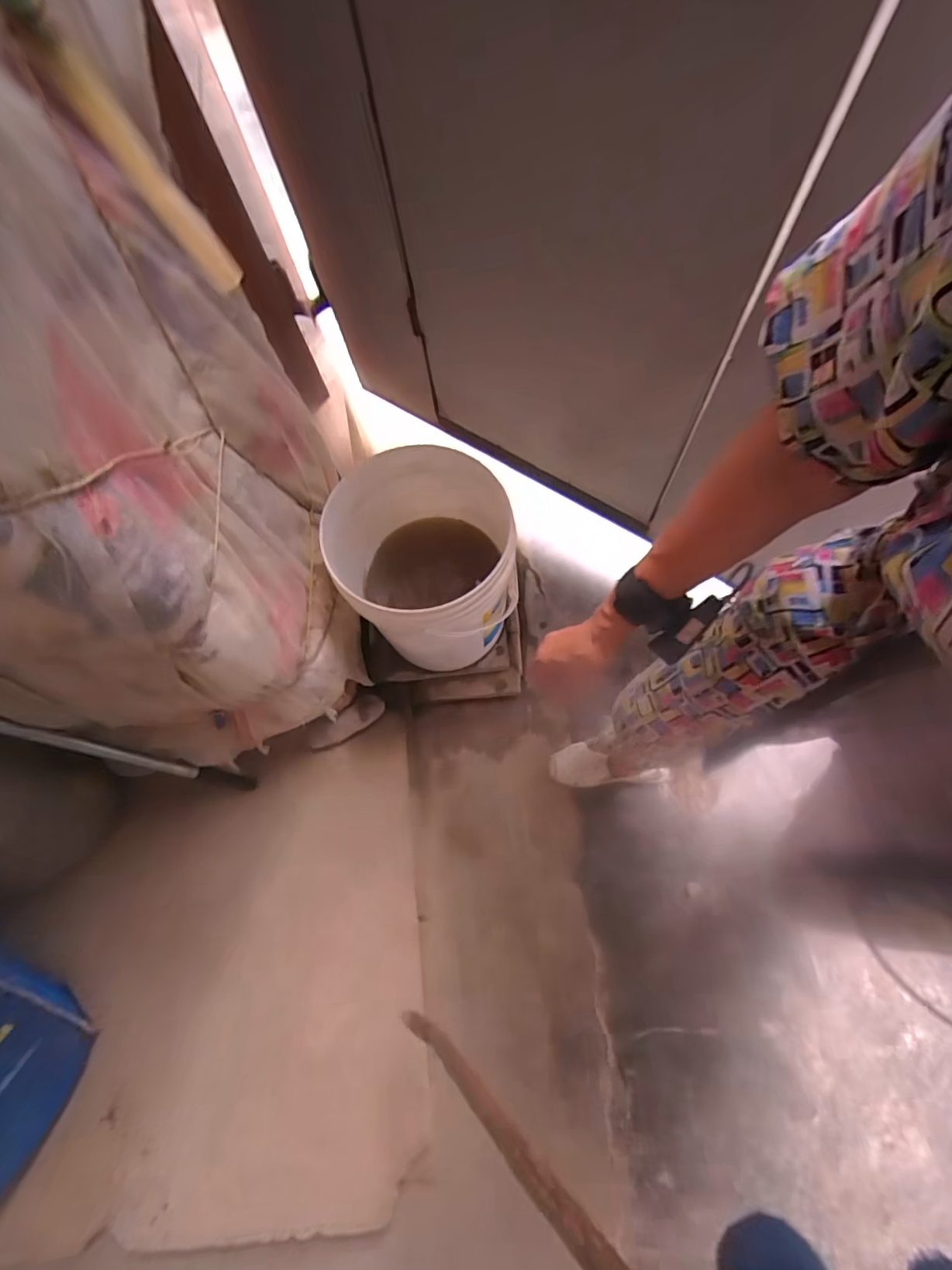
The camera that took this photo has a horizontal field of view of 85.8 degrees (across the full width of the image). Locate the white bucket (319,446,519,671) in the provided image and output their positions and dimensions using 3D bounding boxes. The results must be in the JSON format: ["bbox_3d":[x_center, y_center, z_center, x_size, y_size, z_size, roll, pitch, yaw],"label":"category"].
[{"bbox_3d":[-0.093,-0.117,0.969,0.276,0.380,0.325,-35,74,-6],"label":"white bucket"}]

